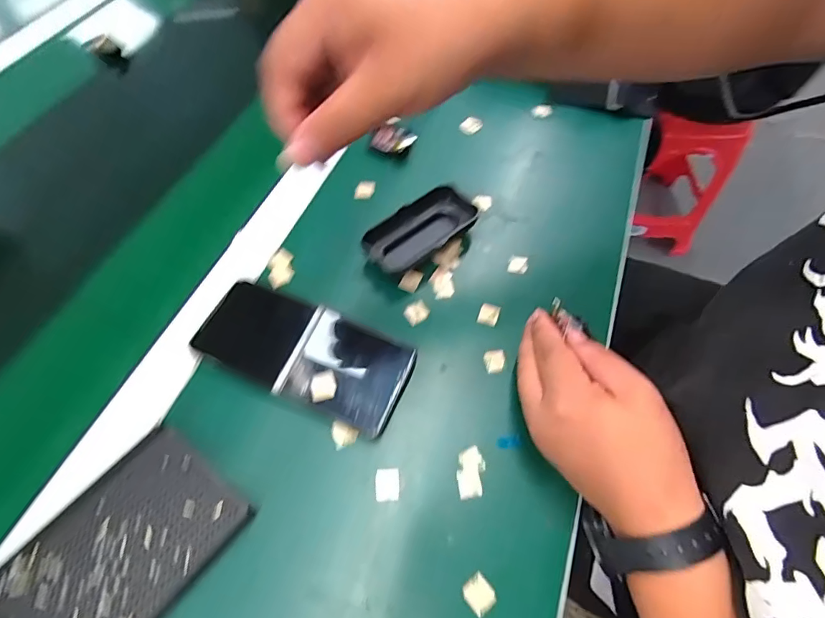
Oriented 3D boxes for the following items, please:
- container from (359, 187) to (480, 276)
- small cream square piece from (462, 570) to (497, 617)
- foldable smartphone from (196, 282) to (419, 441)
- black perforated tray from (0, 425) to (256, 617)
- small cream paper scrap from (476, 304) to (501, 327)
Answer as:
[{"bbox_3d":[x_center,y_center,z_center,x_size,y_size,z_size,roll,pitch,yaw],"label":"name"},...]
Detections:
[{"bbox_3d":[0.011,-0.072,0.409,0.112,0.025,0.048,-30,66,-19],"label":"container"},{"bbox_3d":[0.042,0.178,0.280,0.017,0.005,0.019,-31,66,-19],"label":"small cream square piece"},{"bbox_3d":[-0.082,0.031,0.345,0.158,0.013,0.074,23,62,5],"label":"foldable smartphone"},{"bbox_3d":[-0.178,0.150,0.273,0.088,0.020,0.134,38,65,17],"label":"black perforated tray"},{"bbox_3d":[0.065,0.004,0.381,0.016,0.006,0.020,20,61,8],"label":"small cream paper scrap"}]

